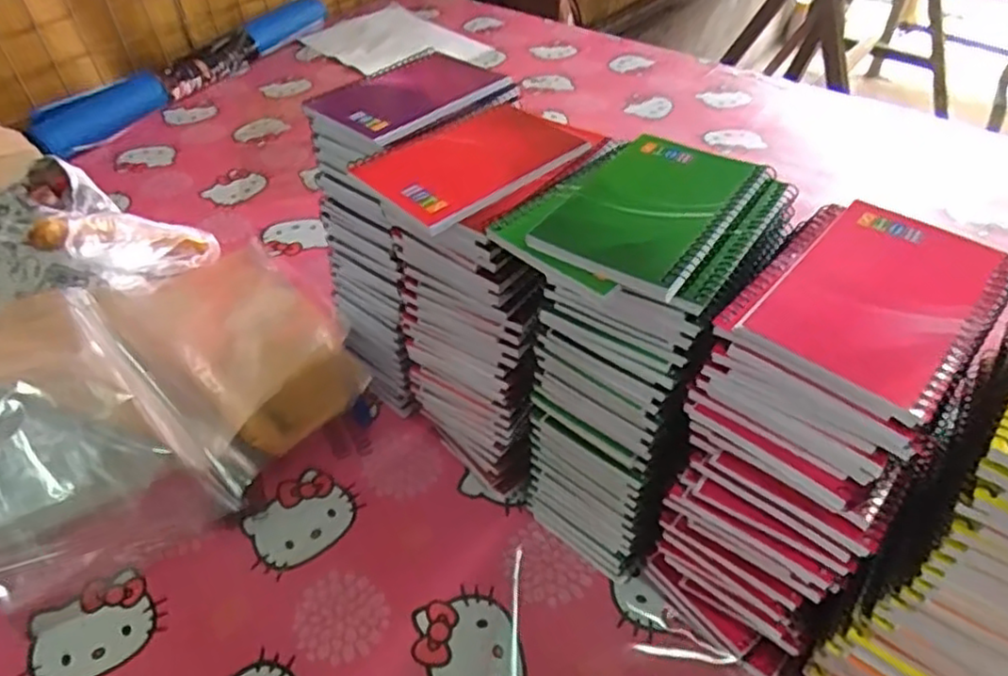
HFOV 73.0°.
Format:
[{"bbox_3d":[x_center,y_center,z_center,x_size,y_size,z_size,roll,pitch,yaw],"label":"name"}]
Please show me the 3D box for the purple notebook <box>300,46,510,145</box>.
[{"bbox_3d":[-0.069,-0.178,0.497,0.132,0.011,0.093,-34,53,-28],"label":"purple notebook"}]

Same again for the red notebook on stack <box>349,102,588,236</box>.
[{"bbox_3d":[-0.022,-0.113,0.425,0.127,0.015,0.085,-35,54,-30],"label":"red notebook on stack"}]

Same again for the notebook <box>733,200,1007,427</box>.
[{"bbox_3d":[0.176,-0.019,0.314,0.081,0.015,0.133,31,53,29],"label":"notebook"}]

